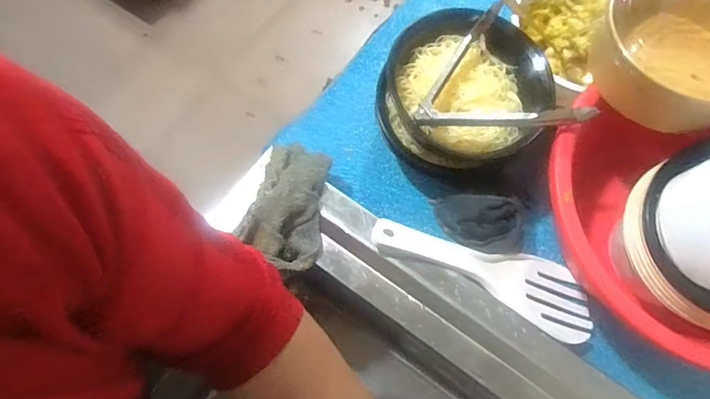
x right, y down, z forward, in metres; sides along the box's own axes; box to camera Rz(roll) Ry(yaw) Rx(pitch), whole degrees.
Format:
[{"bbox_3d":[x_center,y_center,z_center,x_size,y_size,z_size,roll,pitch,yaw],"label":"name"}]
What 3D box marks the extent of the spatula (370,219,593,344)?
[{"bbox_3d":[0.134,0.073,0.491,0.247,0.027,0.078,22,71,-12],"label":"spatula"}]

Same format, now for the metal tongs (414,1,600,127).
[{"bbox_3d":[0.142,-0.136,0.480,0.164,0.043,0.157,2,71,-1],"label":"metal tongs"}]

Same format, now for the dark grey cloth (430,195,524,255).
[{"bbox_3d":[0.131,0.029,0.510,0.089,0.069,0.051,10,71,2],"label":"dark grey cloth"}]

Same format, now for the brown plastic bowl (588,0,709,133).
[{"bbox_3d":[0.305,-0.143,0.460,0.144,0.068,0.136,1,71,-2],"label":"brown plastic bowl"}]

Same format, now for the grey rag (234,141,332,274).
[{"bbox_3d":[-0.065,0.004,0.485,0.074,0.041,0.137,12,71,2],"label":"grey rag"}]

